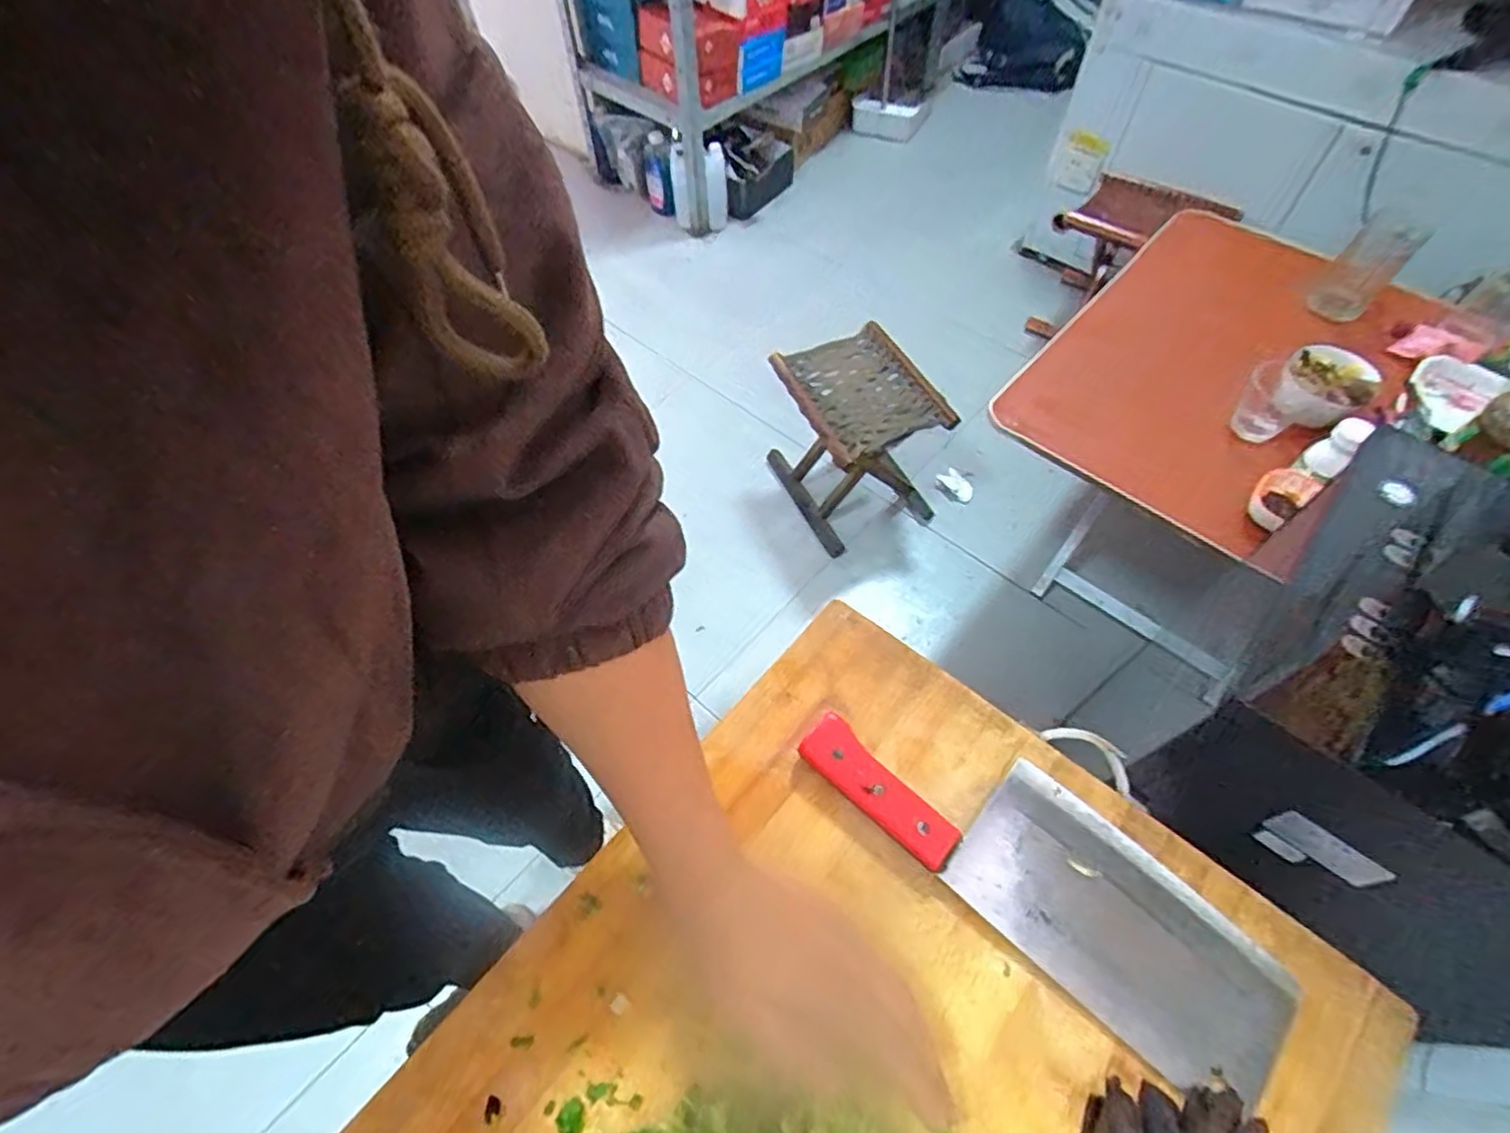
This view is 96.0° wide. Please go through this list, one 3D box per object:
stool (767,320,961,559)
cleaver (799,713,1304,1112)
[{"bbox_3d":[0.191,-0.242,1.323,0.240,0.288,0.287,-23,60,-12],"label":"stool"},{"bbox_3d":[0.150,0.154,0.363,0.255,0.021,0.085,37,66,22],"label":"cleaver"}]

